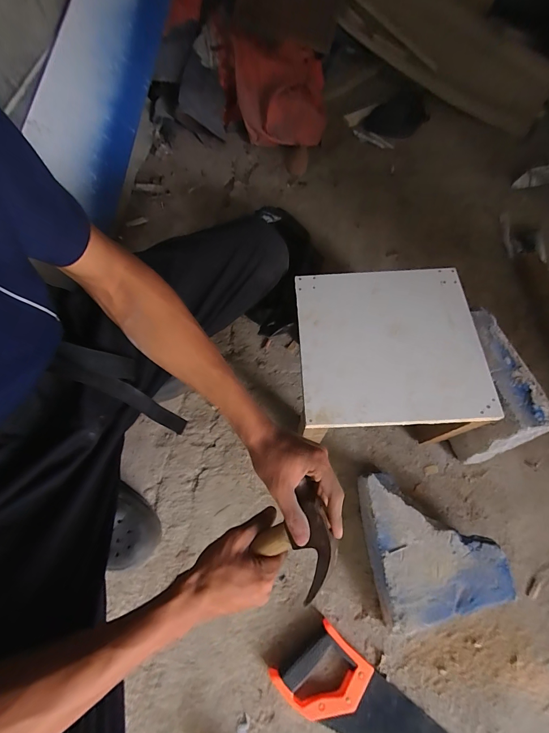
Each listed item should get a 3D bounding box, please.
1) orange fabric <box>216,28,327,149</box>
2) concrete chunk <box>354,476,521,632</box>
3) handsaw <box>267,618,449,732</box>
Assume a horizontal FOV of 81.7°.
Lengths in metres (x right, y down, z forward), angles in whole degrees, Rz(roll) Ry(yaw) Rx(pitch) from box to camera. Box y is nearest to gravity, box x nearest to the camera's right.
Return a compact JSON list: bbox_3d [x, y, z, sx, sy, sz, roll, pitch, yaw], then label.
[{"bbox_3d":[0.002,-0.858,0.995,0.337,0.152,0.313,-4,66,-1],"label":"orange fabric"},{"bbox_3d":[0.268,0.307,0.563,0.204,0.076,0.225,-6,66,-2],"label":"concrete chunk"},{"bbox_3d":[0.199,0.574,0.479,0.415,0.023,0.114,33,71,14],"label":"handsaw"}]

